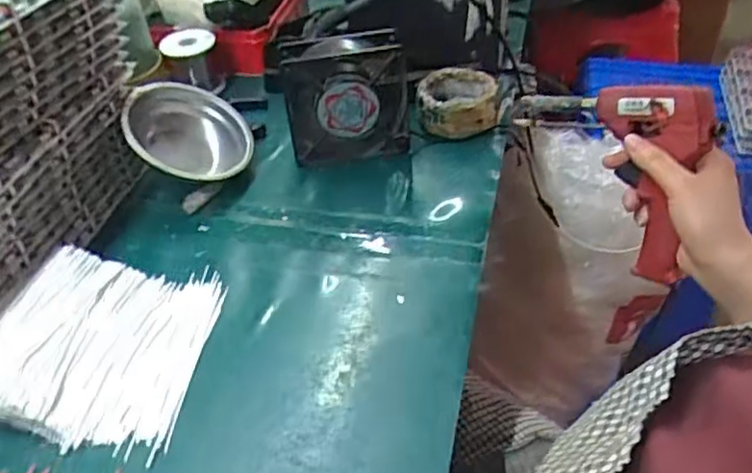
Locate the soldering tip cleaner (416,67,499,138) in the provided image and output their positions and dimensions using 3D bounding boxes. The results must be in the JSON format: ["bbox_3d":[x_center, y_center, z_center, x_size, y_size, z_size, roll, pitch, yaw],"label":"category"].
[{"bbox_3d":[0.091,-0.151,0.744,0.087,0.046,0.094,-4,42,0],"label":"soldering tip cleaner"}]

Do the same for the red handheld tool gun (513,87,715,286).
[{"bbox_3d":[0.211,-0.072,0.529,0.040,0.131,0.195,-9,58,-37],"label":"red handheld tool gun"}]

